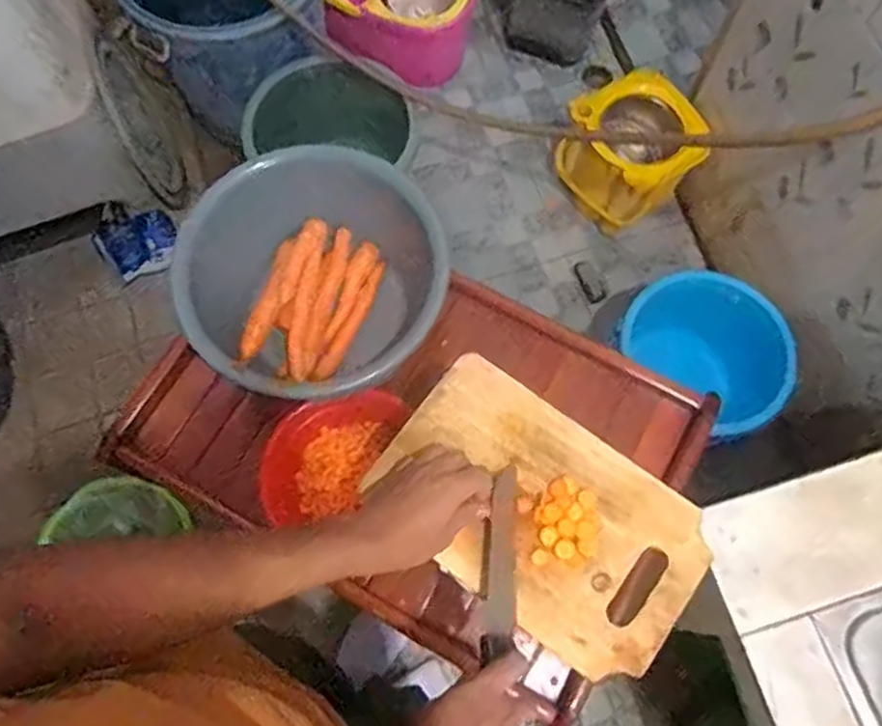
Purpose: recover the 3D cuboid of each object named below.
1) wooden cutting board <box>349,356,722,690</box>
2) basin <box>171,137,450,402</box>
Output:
[{"bbox_3d":[0.091,0.137,0.634,0.294,0.024,0.181,35,75,11],"label":"wooden cutting board"},{"bbox_3d":[-0.153,-0.088,0.835,0.280,0.188,0.298,0,72,0],"label":"basin"}]

